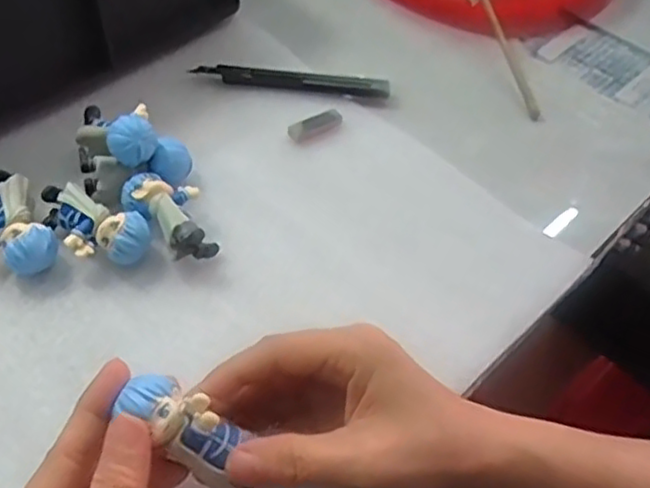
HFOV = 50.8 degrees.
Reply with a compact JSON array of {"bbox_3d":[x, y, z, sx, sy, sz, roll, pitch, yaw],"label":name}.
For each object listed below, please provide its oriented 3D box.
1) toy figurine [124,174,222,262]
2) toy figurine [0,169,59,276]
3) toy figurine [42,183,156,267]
[{"bbox_3d":[-0.086,-0.016,0.387,0.034,0.028,0.059,-35,61,-27],"label":"toy figurine"},{"bbox_3d":[-0.172,-0.009,0.374,0.034,0.029,0.064,-26,57,-22],"label":"toy figurine"},{"bbox_3d":[-0.128,-0.006,0.376,0.066,0.032,0.032,17,52,10],"label":"toy figurine"}]

